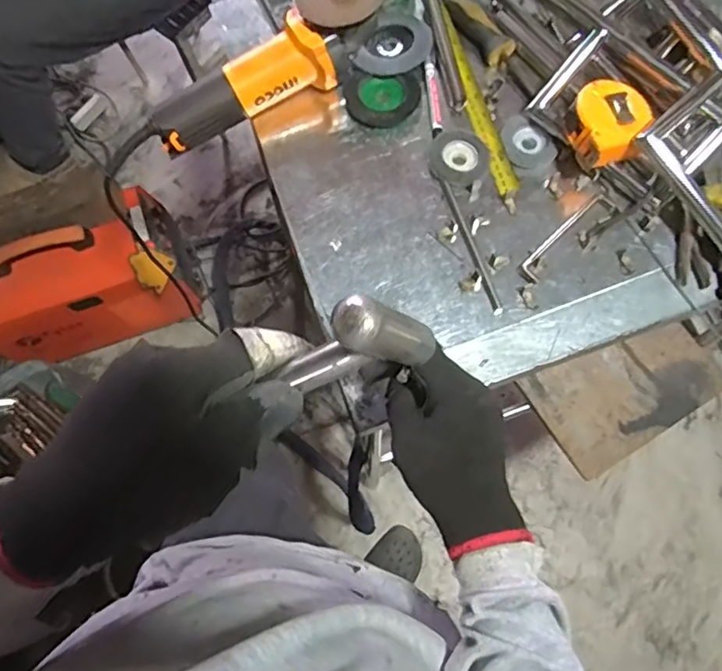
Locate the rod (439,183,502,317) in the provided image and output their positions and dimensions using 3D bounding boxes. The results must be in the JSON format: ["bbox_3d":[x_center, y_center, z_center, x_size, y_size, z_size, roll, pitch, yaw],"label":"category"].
[{"bbox_3d":[0.113,-0.092,0.600,0.010,0.004,0.156,-18,74,-2],"label":"rod"}]

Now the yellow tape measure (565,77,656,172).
[{"bbox_3d":[0.241,-0.210,0.573,0.074,0.027,0.073,-26,75,-4],"label":"yellow tape measure"}]

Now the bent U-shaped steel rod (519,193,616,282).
[{"bbox_3d":[0.211,-0.101,0.595,0.124,0.010,0.026,-41,76,-8],"label":"bent U-shaped steel rod"}]

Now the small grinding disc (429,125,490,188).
[{"bbox_3d":[0.106,-0.192,0.627,0.065,0.008,0.062,-1,74,3],"label":"small grinding disc"}]

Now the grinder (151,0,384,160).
[{"bbox_3d":[-0.093,-0.289,0.625,0.289,0.081,0.081,-35,75,10],"label":"grinder"}]

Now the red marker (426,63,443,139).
[{"bbox_3d":[0.081,-0.260,0.642,0.013,0.009,0.089,-6,74,2],"label":"red marker"}]

